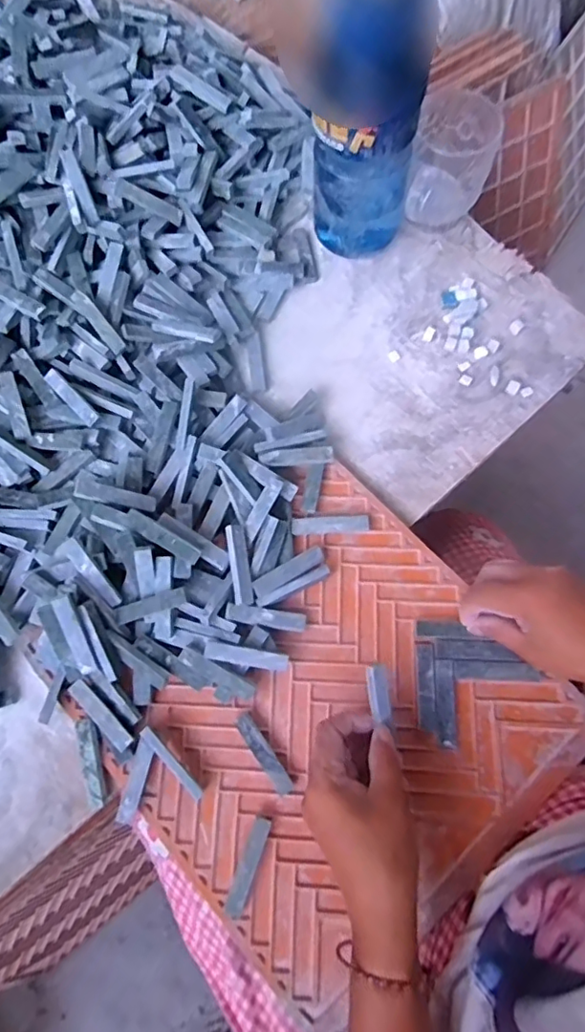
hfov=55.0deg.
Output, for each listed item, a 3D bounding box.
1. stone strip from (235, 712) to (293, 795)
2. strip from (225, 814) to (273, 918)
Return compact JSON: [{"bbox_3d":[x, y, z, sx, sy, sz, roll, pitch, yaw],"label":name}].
[{"bbox_3d":[-0.022,0.179,0.423,0.012,0.011,0.064,-33,74,-9],"label":"stone strip"},{"bbox_3d":[-0.031,0.249,0.401,0.013,0.005,0.065,20,74,8],"label":"strip"}]

